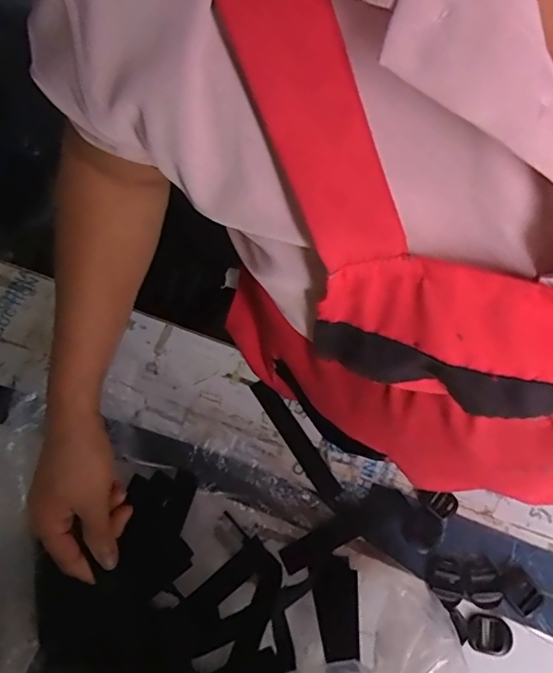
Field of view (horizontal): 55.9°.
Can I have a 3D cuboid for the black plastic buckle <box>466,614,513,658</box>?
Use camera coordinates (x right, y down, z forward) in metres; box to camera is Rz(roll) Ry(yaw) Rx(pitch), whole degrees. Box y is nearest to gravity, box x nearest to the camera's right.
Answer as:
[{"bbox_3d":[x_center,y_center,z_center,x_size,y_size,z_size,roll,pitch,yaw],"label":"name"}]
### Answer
[{"bbox_3d":[0.197,0.278,0.484,0.039,0.006,0.033,14,64,3],"label":"black plastic buckle"}]

